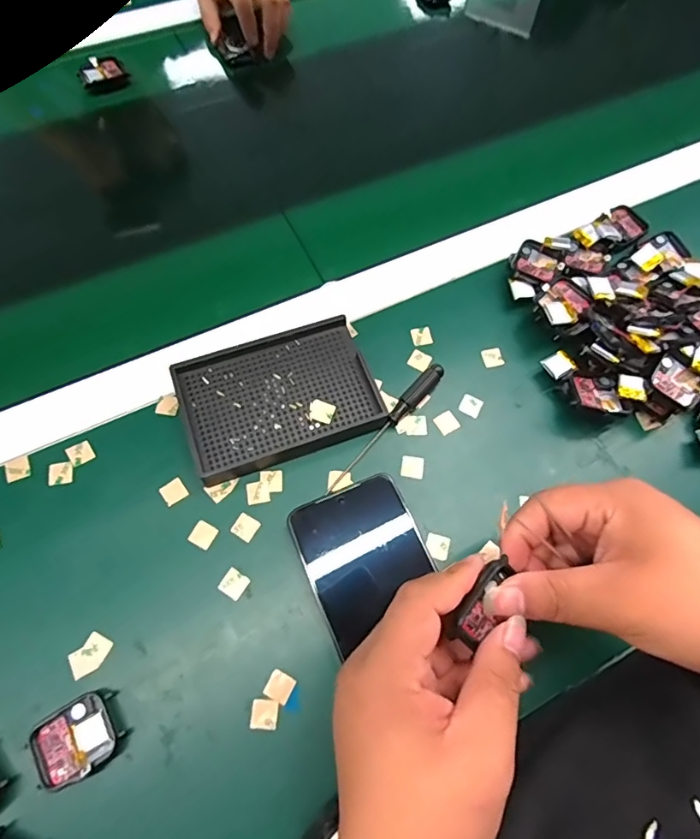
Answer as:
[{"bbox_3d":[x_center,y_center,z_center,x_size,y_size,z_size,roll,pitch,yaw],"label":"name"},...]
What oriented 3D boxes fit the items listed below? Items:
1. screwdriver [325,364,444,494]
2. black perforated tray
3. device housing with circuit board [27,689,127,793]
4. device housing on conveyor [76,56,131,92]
[{"bbox_3d":[0.027,0.005,0.363,0.013,0.013,0.126,39,71,13],"label":"screwdriver"},{"bbox_3d":[-0.052,-0.017,0.365,0.135,0.019,0.094,-18,69,-10],"label":"black perforated tray"},{"bbox_3d":[-0.156,0.182,0.280,0.044,0.012,0.039,-27,71,-13],"label":"device housing with circuit board"},{"bbox_3d":[-0.259,-0.364,0.520,0.048,0.009,0.042,-25,70,-12],"label":"device housing on conveyor"}]

